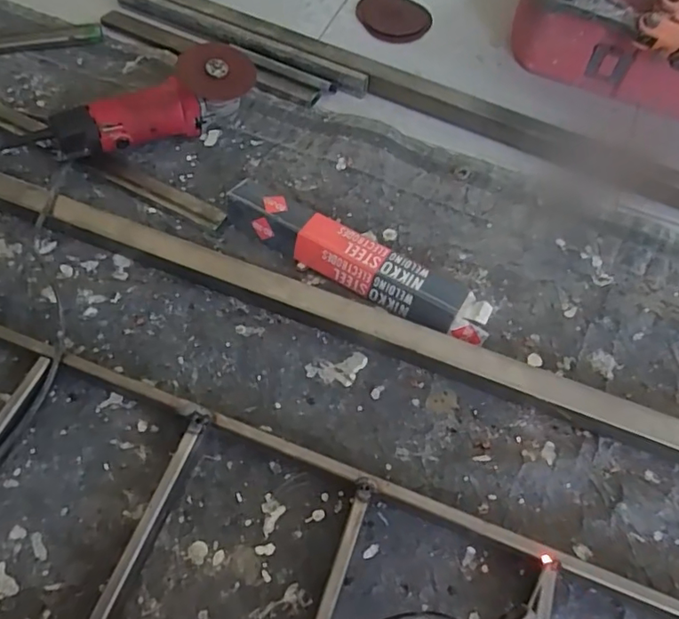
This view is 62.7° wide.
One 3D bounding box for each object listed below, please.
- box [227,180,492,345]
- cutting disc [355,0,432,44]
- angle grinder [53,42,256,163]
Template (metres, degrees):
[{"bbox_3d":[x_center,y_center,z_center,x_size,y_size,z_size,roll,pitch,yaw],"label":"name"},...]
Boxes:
[{"bbox_3d":[0.018,-0.056,0.657,0.338,0.048,0.064,31,64,14],"label":"box"},{"bbox_3d":[0.090,-0.499,0.940,0.119,0.012,0.129,-5,61,-6],"label":"cutting disc"},{"bbox_3d":[-0.246,-0.274,0.748,0.273,0.083,0.096,-30,66,-18],"label":"angle grinder"}]

